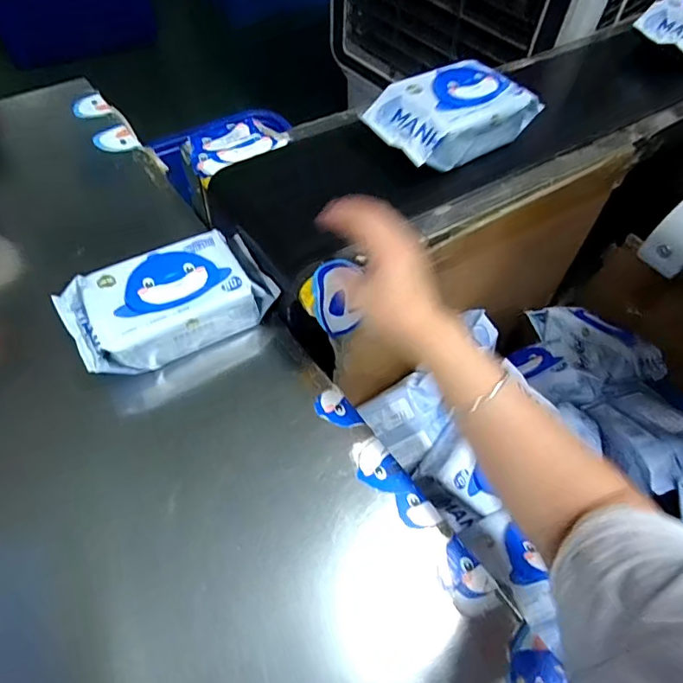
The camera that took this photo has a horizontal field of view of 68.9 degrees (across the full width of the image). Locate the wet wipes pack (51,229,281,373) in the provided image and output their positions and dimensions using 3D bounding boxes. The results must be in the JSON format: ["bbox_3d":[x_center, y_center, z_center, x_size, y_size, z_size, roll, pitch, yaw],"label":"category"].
[{"bbox_3d":[-0.184,-0.048,0.546,0.210,0.063,0.111,-26,62,-19],"label":"wet wipes pack"}]

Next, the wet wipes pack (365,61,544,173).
[{"bbox_3d":[0.141,-0.292,0.628,0.226,0.067,0.120,-35,66,-23],"label":"wet wipes pack"}]

